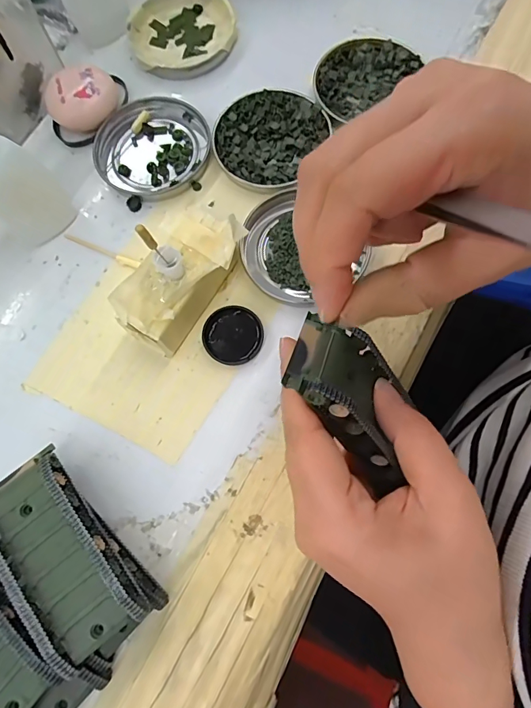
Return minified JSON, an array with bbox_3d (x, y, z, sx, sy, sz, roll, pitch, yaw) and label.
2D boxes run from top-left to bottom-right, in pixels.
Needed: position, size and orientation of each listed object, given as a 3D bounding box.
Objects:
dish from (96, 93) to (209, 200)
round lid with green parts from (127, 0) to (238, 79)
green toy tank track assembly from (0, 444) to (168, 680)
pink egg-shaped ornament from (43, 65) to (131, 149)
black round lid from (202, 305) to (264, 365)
[{"bbox_3d":[-0.079,-0.145,0.294,0.072,0.008,0.080,32,78,10],"label":"dish"},{"bbox_3d":[-0.062,-0.245,0.320,0.079,0.013,0.078,-1,73,3],"label":"round lid with green parts"},{"bbox_3d":[-0.099,0.102,0.212,0.048,0.036,0.104,-38,77,-8],"label":"green toy tank track assembly"},{"bbox_3d":[-0.125,-0.178,0.296,0.057,0.023,0.043,-25,74,-4],"label":"pink egg-shaped ornament"},{"bbox_3d":[-0.019,-0.011,0.255,0.035,0.007,0.034,0,75,2],"label":"black round lid"}]

